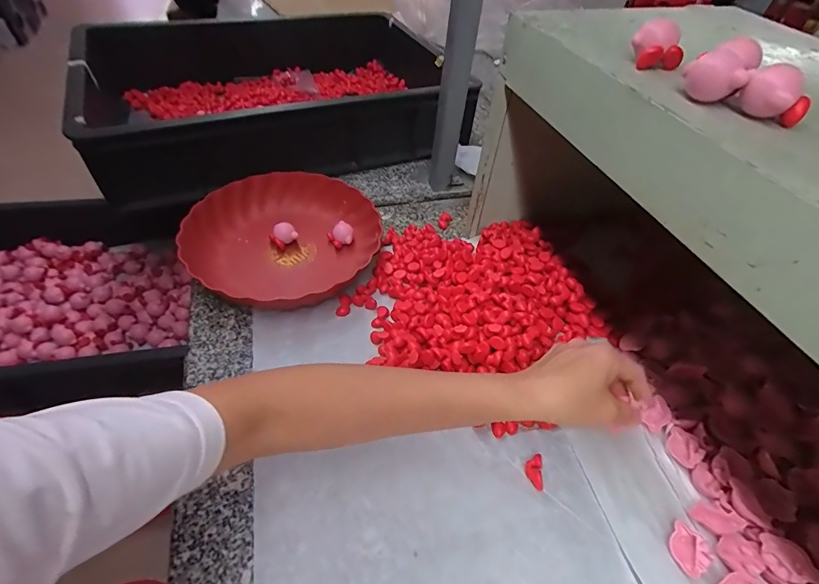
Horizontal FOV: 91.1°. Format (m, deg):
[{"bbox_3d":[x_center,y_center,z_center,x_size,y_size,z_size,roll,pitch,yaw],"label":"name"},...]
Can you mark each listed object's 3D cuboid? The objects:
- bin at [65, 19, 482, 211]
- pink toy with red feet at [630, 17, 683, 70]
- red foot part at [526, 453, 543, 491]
[{"bbox_3d":[-0.231,-0.358,0.716,0.559,0.120,0.404,-19,53,-20],"label":"bin"},{"bbox_3d":[0.184,-0.182,0.296,0.036,0.026,0.032,26,52,17],"label":"pink toy with red feet"},{"bbox_3d":[0.117,0.168,0.377,0.016,0.005,0.031,10,49,4],"label":"red foot part"}]

